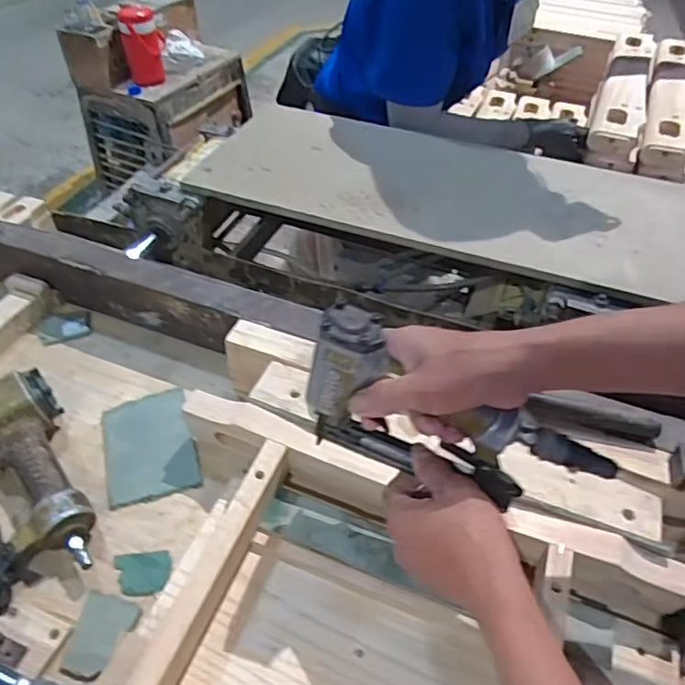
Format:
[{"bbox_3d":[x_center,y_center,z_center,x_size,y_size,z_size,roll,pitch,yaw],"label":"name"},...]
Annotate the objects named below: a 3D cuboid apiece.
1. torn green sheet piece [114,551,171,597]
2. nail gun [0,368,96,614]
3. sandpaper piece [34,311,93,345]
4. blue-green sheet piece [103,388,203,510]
[{"bbox_3d":[-0.185,0.213,0.537,0.050,0.005,0.041,-4,46,-8],"label":"torn green sheet piece"},{"bbox_3d":[-0.324,0.139,0.553,0.153,0.062,0.214,-28,54,-28],"label":"nail gun"},{"bbox_3d":[-0.361,-0.020,0.750,0.065,0.008,0.049,-12,48,-15],"label":"sandpaper piece"},{"bbox_3d":[-0.211,0.109,0.632,0.092,0.007,0.133,-13,50,-14],"label":"blue-green sheet piece"}]

